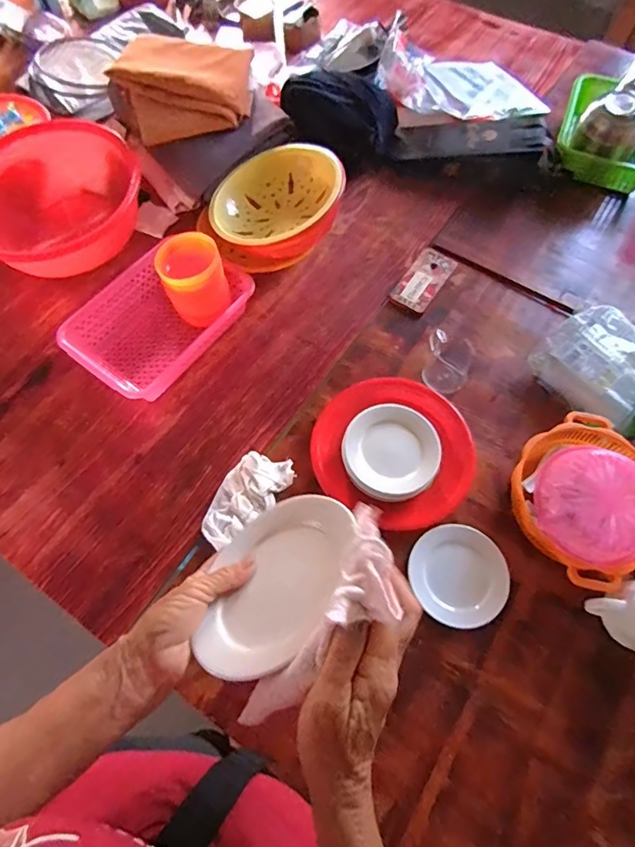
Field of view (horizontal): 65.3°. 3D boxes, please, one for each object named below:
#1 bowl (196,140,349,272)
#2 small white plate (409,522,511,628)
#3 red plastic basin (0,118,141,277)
[{"bbox_3d":[-0.093,-0.412,0.967,0.279,0.140,0.232,-9,65,-4],"label":"bowl"},{"bbox_3d":[0.205,0.217,0.714,0.139,0.031,0.138,35,72,18],"label":"small white plate"},{"bbox_3d":[-0.516,-0.437,0.990,0.334,0.134,0.329,0,64,-1],"label":"red plastic basin"}]

